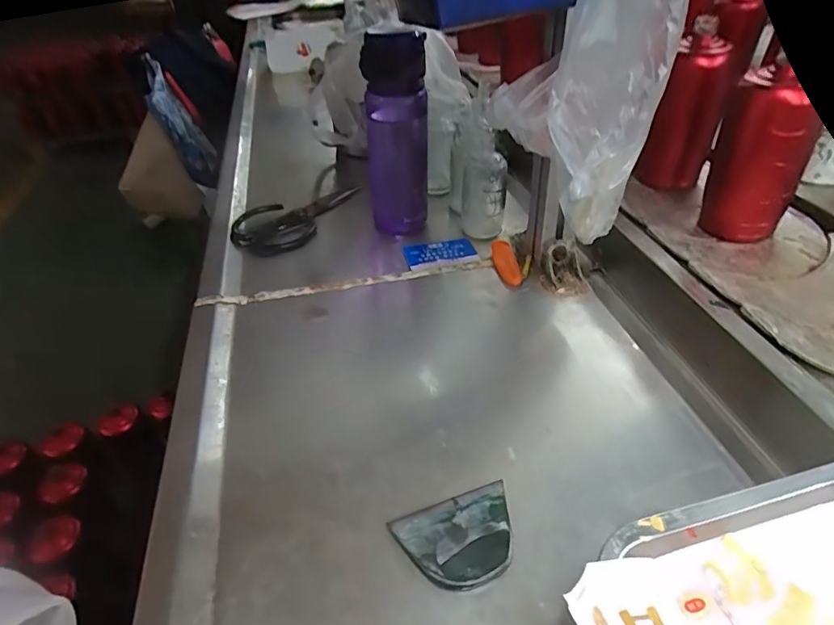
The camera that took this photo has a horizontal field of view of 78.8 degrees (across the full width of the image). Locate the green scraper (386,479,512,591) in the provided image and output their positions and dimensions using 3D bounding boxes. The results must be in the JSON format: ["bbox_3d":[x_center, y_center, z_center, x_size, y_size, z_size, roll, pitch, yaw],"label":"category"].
[{"bbox_3d":[0.029,0.147,0.332,0.079,0.007,0.059,-15,38,-13],"label":"green scraper"}]

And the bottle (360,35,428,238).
[{"bbox_3d":[-0.024,-0.193,0.593,0.070,0.227,0.071,-2,40,-1],"label":"bottle"}]

